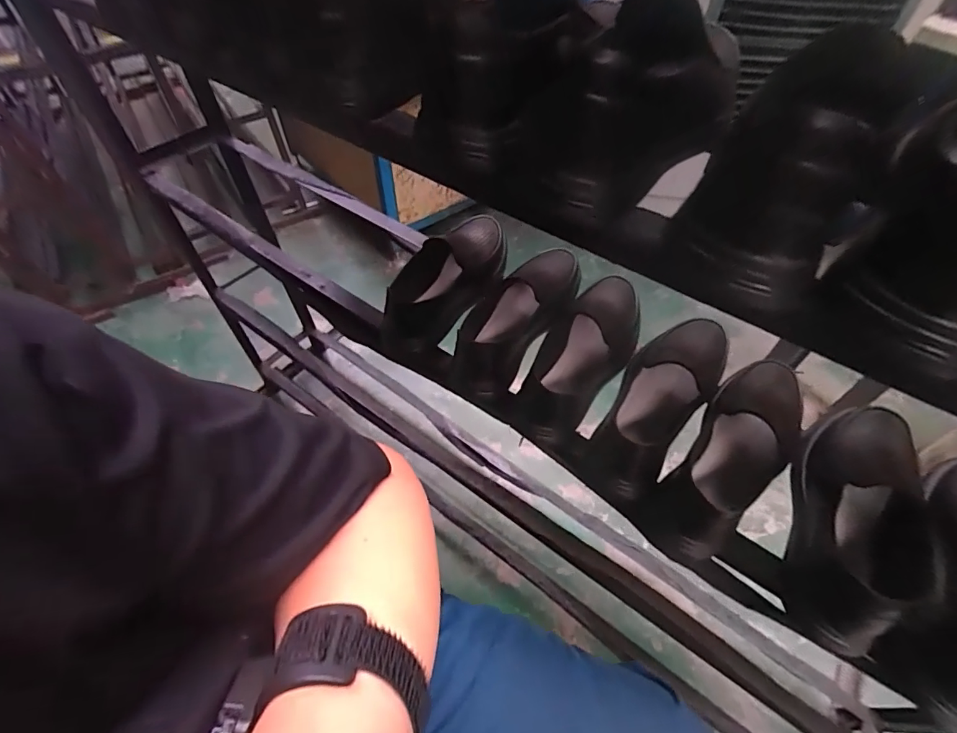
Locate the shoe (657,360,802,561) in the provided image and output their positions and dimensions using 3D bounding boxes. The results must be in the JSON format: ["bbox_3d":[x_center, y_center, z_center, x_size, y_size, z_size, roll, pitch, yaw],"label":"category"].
[{"bbox_3d":[0.276,0.095,0.510,0.100,0.108,0.251,38,61,25],"label":"shoe"}]

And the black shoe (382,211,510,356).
[{"bbox_3d":[-0.032,-0.128,0.645,0.092,0.079,0.253,28,57,19],"label":"black shoe"}]

